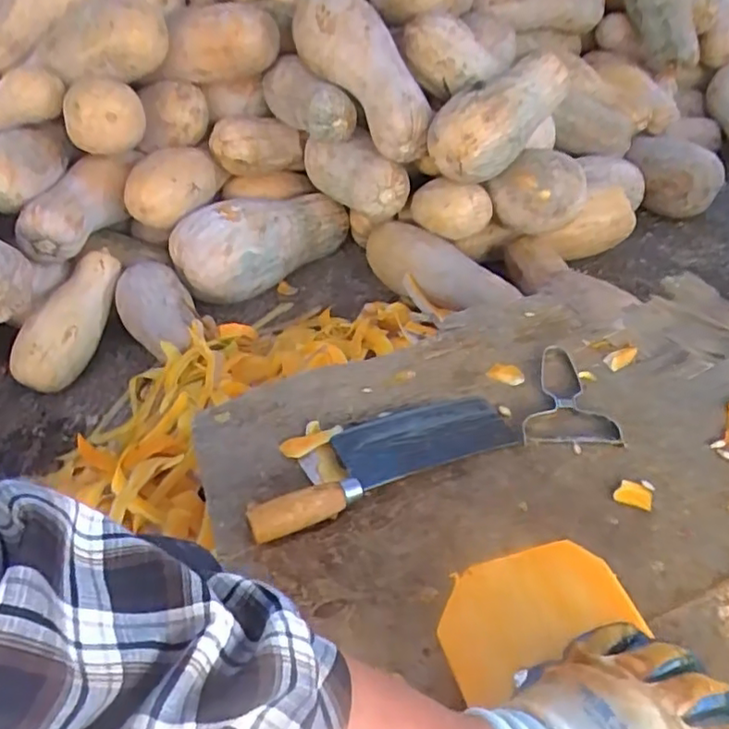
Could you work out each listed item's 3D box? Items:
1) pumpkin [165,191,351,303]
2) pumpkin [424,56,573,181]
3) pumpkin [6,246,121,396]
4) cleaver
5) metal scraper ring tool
[{"bbox_3d":[-0.200,-0.258,1.319,0.147,0.187,0.407,28,38,36],"label":"pumpkin"},{"bbox_3d":[0.263,-0.495,1.241,0.170,0.140,0.323,18,45,28],"label":"pumpkin"},{"bbox_3d":[-0.537,-0.092,1.134,0.094,0.099,0.294,13,68,23],"label":"pumpkin"},{"bbox_3d":[0.013,0.081,0.595,0.272,0.042,0.099,-22,41,-16],"label":"cleaver"},{"bbox_3d":[0.211,0.029,0.655,0.094,0.012,0.144,0,39,9],"label":"metal scraper ring tool"}]

